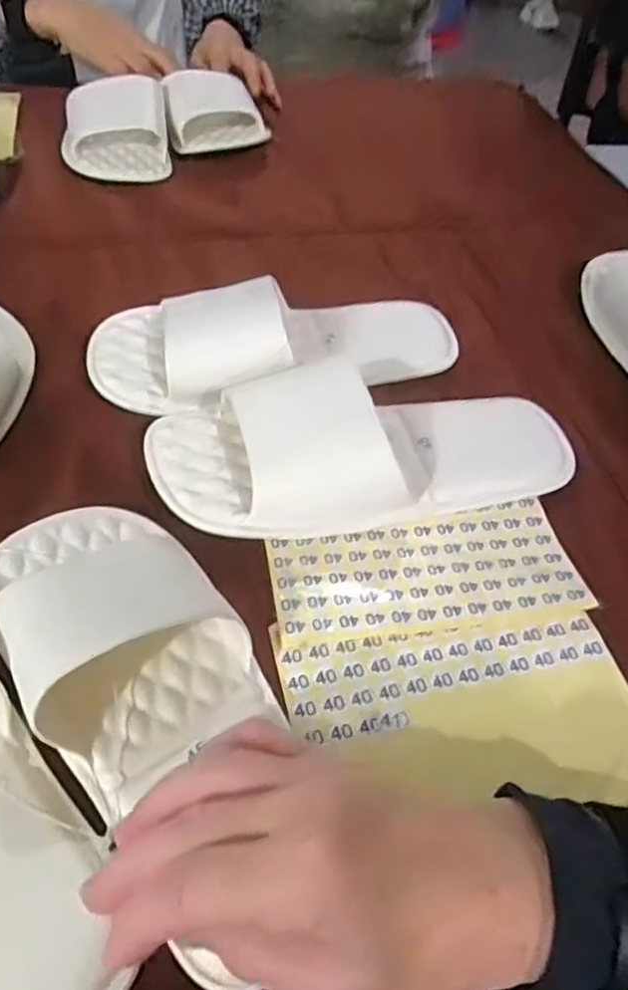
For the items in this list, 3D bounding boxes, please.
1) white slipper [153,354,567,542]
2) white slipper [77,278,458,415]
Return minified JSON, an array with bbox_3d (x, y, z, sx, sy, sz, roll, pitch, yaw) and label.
[{"bbox_3d":[0.034,-0.039,0.405,0.258,0.053,0.113,-9,51,-14],"label":"white slipper"},{"bbox_3d":[-0.021,-0.113,0.463,0.255,0.060,0.106,-6,50,-12],"label":"white slipper"}]

